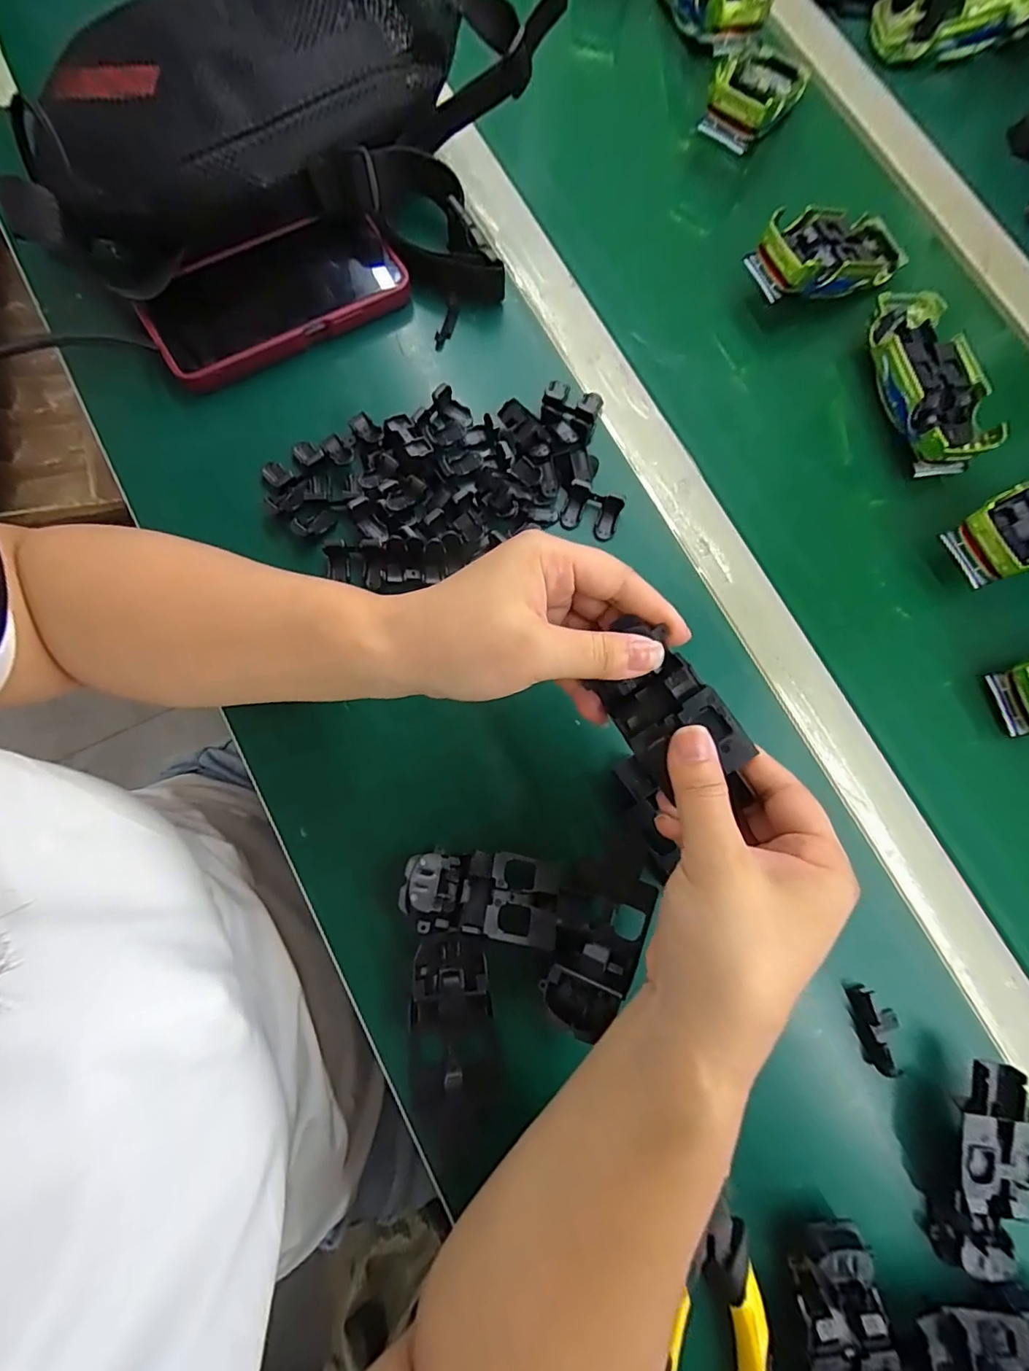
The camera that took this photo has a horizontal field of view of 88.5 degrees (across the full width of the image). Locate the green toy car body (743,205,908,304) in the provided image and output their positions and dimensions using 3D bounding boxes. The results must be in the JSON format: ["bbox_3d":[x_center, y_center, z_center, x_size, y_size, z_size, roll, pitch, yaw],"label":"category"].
[{"bbox_3d":[0.232,-0.315,0.386,0.131,0.030,0.052,-22,79,-18],"label":"green toy car body"}]

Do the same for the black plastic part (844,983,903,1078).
[{"bbox_3d":[0.201,0.190,0.293,0.023,0.020,0.042,-5,66,-3],"label":"black plastic part"}]

